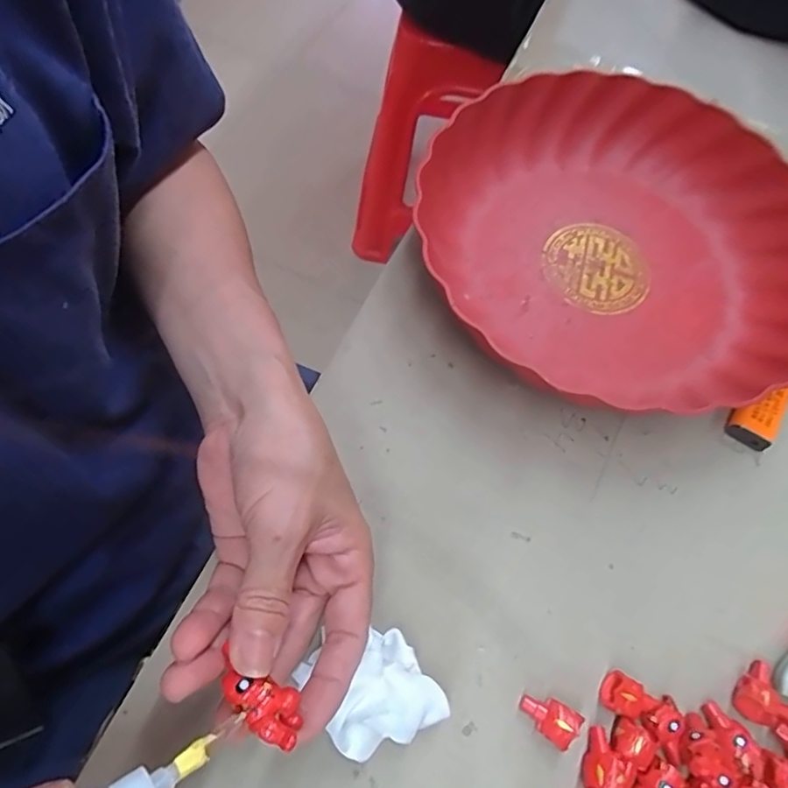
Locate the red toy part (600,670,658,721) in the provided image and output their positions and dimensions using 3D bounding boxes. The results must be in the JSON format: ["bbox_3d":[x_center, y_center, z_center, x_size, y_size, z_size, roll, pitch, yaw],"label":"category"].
[{"bbox_3d":[0.105,0.138,0.253,0.022,0.011,0.016,35,66,12],"label":"red toy part"}]

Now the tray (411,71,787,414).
[{"bbox_3d":[0.136,-0.097,0.351,0.232,0.063,0.230,-10,65,-9],"label":"tray"}]

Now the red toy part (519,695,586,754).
[{"bbox_3d":[0.069,0.143,0.248,0.024,0.012,0.017,38,67,14],"label":"red toy part"}]

